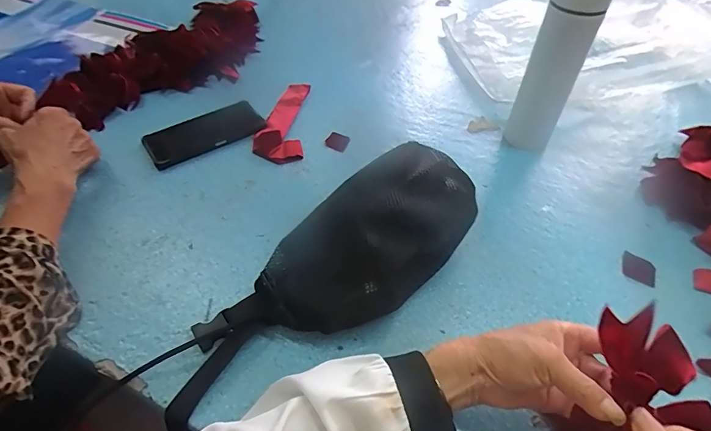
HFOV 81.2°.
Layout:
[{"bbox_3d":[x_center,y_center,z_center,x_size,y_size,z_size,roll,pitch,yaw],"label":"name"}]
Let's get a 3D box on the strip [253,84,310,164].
[{"bbox_3d":[-0.110,-0.147,0.637,0.070,0.012,0.189,1,49,0],"label":"strip"}]

